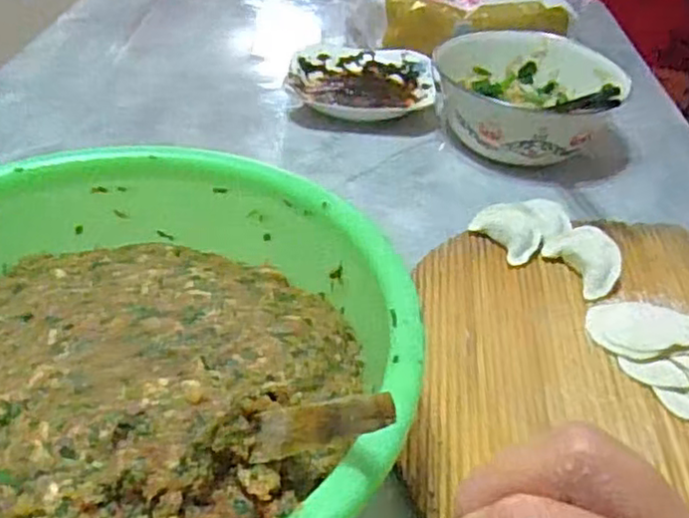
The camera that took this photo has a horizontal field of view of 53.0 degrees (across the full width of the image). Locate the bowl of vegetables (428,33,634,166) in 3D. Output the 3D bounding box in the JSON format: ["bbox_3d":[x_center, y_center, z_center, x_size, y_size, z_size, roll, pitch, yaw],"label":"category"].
[{"bbox_3d":[0.202,-0.169,0.750,0.162,0.081,0.177,3,38,-2],"label":"bowl of vegetables"}]

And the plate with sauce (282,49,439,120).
[{"bbox_3d":[0.021,-0.215,0.844,0.170,0.033,0.145,5,38,0],"label":"plate with sauce"}]

